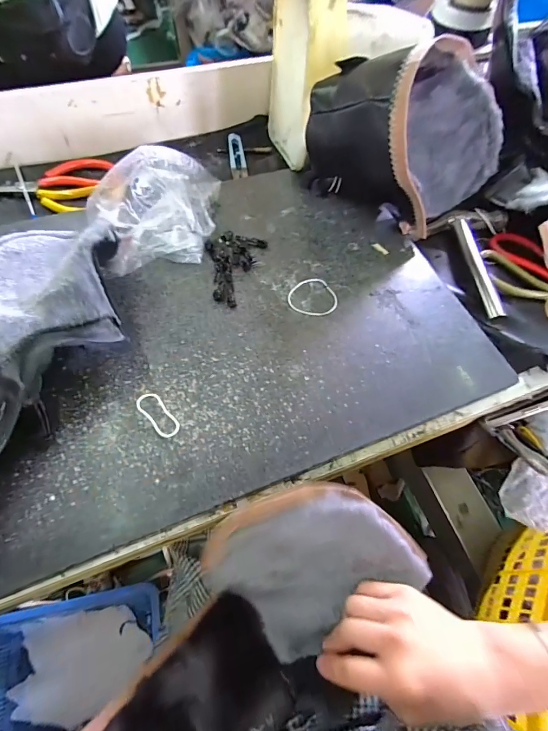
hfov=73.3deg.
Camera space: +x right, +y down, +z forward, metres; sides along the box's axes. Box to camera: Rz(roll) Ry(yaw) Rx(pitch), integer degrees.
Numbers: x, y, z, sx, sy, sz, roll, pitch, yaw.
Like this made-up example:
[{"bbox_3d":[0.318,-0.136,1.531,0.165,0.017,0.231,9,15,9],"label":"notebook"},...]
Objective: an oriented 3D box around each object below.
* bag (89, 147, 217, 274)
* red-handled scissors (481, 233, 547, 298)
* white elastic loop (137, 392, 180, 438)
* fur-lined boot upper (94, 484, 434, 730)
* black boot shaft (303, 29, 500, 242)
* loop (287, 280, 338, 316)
[{"bbox_3d":[-0.136,-0.187,0.424,0.143,0.073,0.150,-7,63,-8],"label":"bag"},{"bbox_3d":[0.343,-0.096,0.459,0.078,0.018,0.183,-35,69,-20],"label":"red-handled scissors"},{"bbox_3d":[-0.108,0.045,0.342,0.021,0.004,0.051,-36,70,-20],"label":"white elastic loop"},{"bbox_3d":[-0.015,0.233,0.306,0.151,0.136,0.290,39,82,16],"label":"fur-lined boot upper"},{"bbox_3d":[0.164,-0.277,0.446,0.194,0.163,0.172,-36,70,-20],"label":"black boot shaft"},{"bbox_3d":[0.043,-0.077,0.416,0.054,0.004,0.052,2,62,-3],"label":"loop"}]

